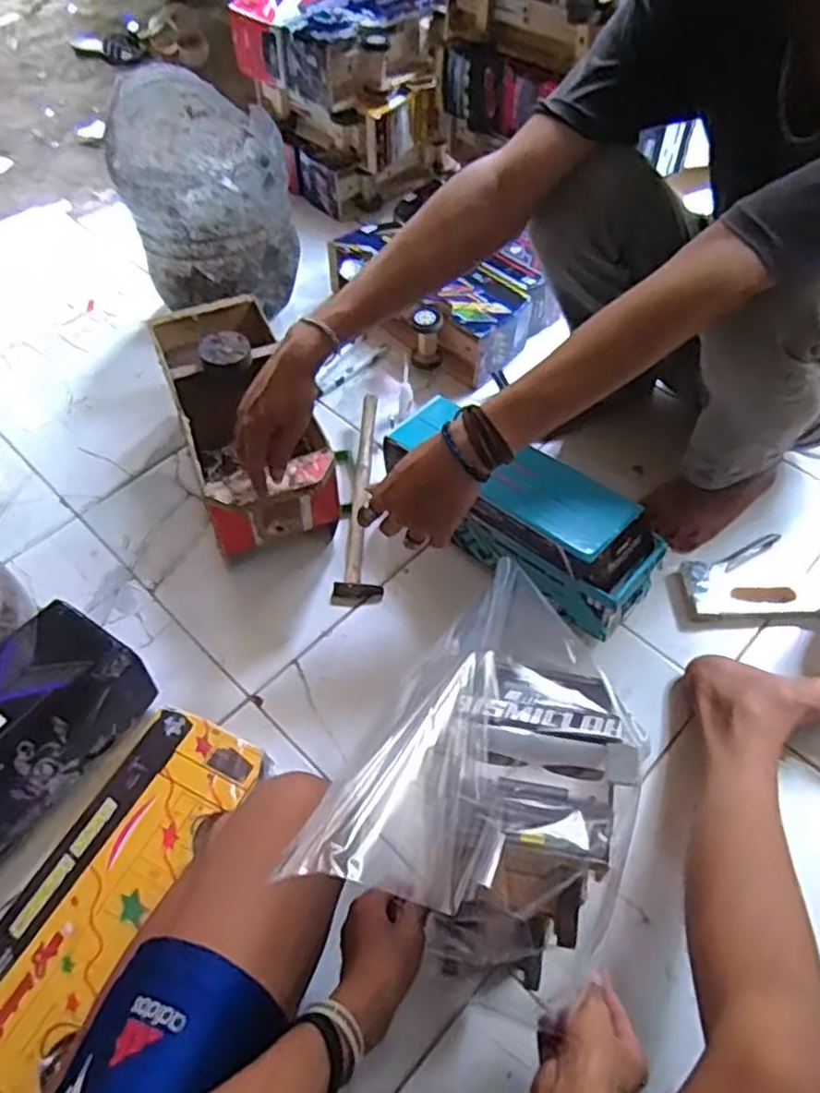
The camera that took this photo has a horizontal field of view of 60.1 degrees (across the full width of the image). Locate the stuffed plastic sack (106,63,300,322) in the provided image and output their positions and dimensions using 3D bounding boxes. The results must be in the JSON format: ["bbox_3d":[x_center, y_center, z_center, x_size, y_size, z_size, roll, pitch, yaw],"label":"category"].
[{"bbox_3d":[-0.319,-0.549,1.134,0.247,0.289,0.218,-11,57,-8],"label":"stuffed plastic sack"}]

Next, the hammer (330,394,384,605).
[{"bbox_3d":[-0.054,-0.075,1.006,0.065,0.047,0.330,6,56,4],"label":"hammer"}]

